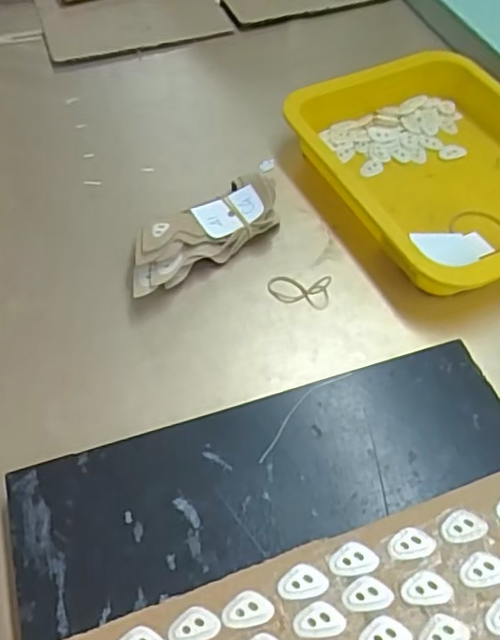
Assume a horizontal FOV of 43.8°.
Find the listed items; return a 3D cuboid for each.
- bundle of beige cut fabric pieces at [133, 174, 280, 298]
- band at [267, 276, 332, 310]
[{"bbox_3d":[-0.037,-0.069,0.490,0.142,0.045,0.046,-34,59,-21],"label":"bundle of beige cut fabric pieces"},{"bbox_3d":[0.037,-0.024,0.478,0.047,0.006,0.027,9,54,8],"label":"band"}]

